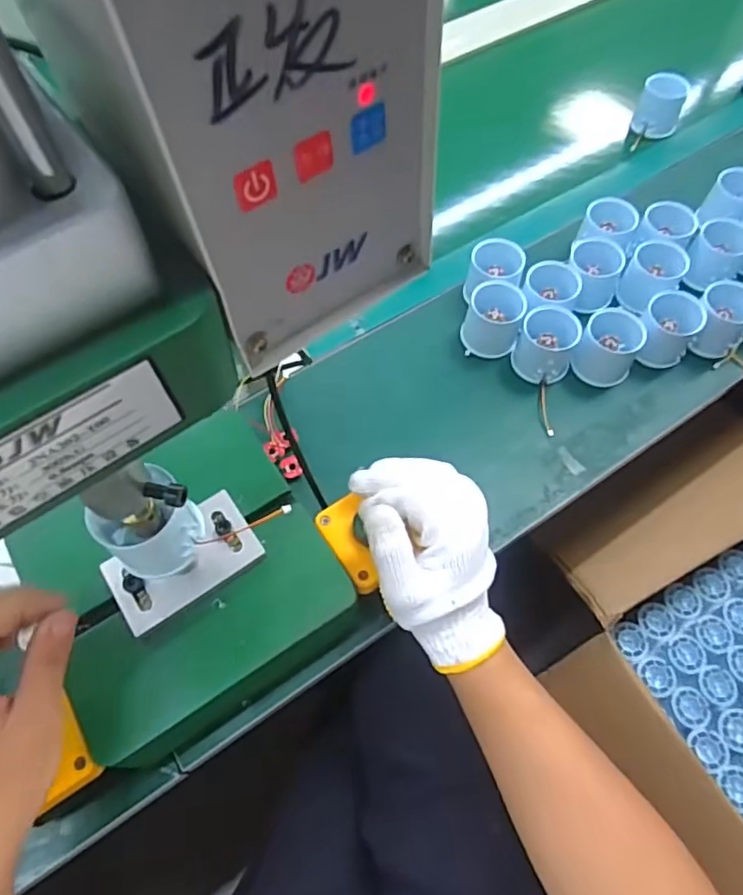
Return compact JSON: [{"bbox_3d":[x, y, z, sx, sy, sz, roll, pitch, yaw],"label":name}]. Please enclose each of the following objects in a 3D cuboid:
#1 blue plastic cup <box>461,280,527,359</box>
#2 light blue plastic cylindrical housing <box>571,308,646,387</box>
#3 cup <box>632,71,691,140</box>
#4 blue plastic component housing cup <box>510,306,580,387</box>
[{"bbox_3d":[0.116,-0.122,0.578,0.051,0.053,0.054,0,61,1],"label":"blue plastic cup"},{"bbox_3d":[0.220,-0.091,0.560,0.050,0.054,0.053,0,61,1],"label":"light blue plastic cylindrical housing"},{"bbox_3d":[0.365,-0.431,0.757,0.051,0.049,0.057,16,63,10],"label":"cup"},{"bbox_3d":[0.163,-0.094,0.563,0.052,0.054,0.051,0,61,1],"label":"blue plastic component housing cup"}]

